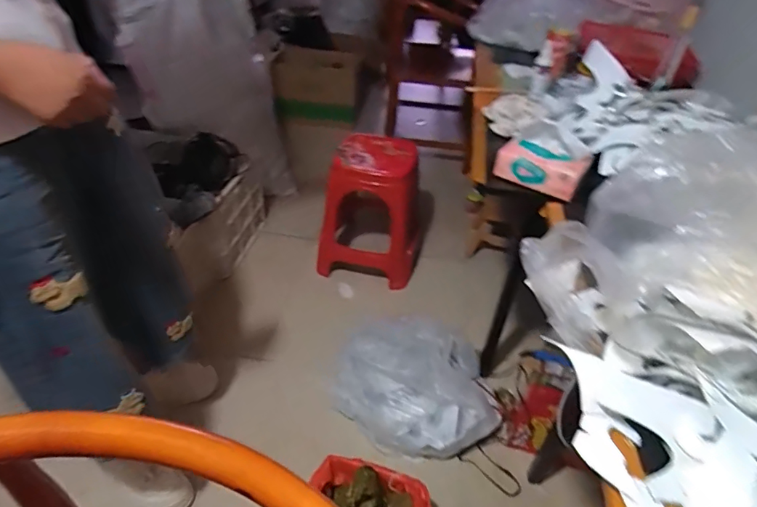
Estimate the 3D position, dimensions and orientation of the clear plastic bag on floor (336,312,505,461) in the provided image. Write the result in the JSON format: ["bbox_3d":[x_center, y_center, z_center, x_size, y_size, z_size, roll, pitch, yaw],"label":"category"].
[{"bbox_3d":[0.094,0.338,1.218,0.396,0.175,0.319,2,39,-2],"label":"clear plastic bag on floor"}]

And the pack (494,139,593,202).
[{"bbox_3d":[0.263,-0.141,0.757,0.138,0.060,0.053,19,42,18],"label":"pack"}]

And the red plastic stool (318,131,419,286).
[{"bbox_3d":[-0.028,-0.156,1.675,0.356,0.452,0.324,8,39,5],"label":"red plastic stool"}]

